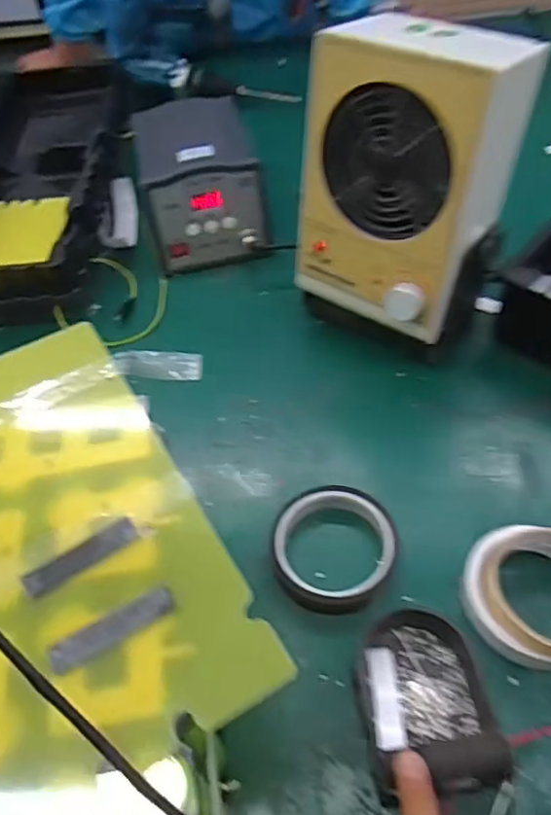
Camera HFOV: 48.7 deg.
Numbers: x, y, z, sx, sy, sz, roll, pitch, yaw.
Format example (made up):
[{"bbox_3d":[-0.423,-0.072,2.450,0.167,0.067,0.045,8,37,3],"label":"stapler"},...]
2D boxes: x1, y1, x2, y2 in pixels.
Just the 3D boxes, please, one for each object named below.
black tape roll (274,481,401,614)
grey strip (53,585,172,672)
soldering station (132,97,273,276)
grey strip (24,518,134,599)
[{"bbox_3d":[0.042,0.102,0.450,0.091,0.030,0.089,-3,51,3],"label":"black tape roll"},{"bbox_3d":[-0.076,0.103,0.286,0.059,0.006,0.015,-28,54,-17],"label":"grey strip"},{"bbox_3d":[-0.083,-0.243,0.686,0.130,0.111,0.182,-15,51,-7],"label":"soldering station"},{"bbox_3d":[-0.099,0.076,0.311,0.058,0.004,0.014,-32,56,-19],"label":"grey strip"}]

